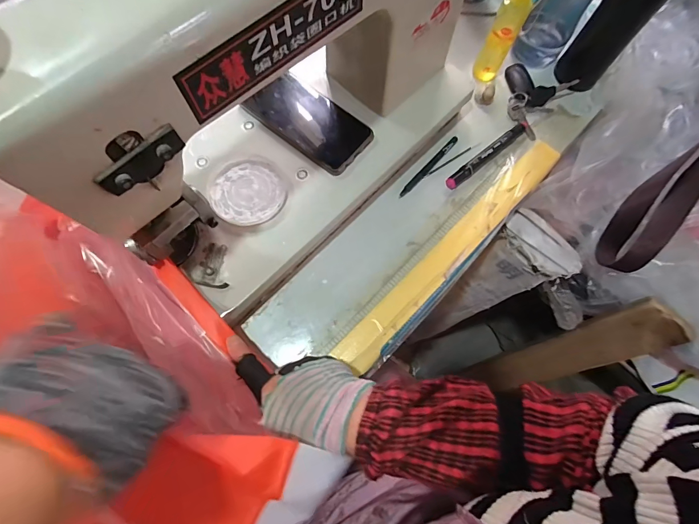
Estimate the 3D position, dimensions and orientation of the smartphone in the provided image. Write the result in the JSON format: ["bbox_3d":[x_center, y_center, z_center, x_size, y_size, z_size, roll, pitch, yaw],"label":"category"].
[{"bbox_3d":[-0.055,-0.180,0.457,0.160,0.018,0.075,37,74,12],"label":"smartphone"}]

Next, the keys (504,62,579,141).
[{"bbox_3d":[0.266,-0.249,0.527,0.095,0.027,0.107,34,74,11],"label":"keys"}]

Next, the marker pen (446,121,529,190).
[{"bbox_3d":[0.200,-0.156,0.507,0.162,0.016,0.017,-39,75,-13],"label":"marker pen"}]

